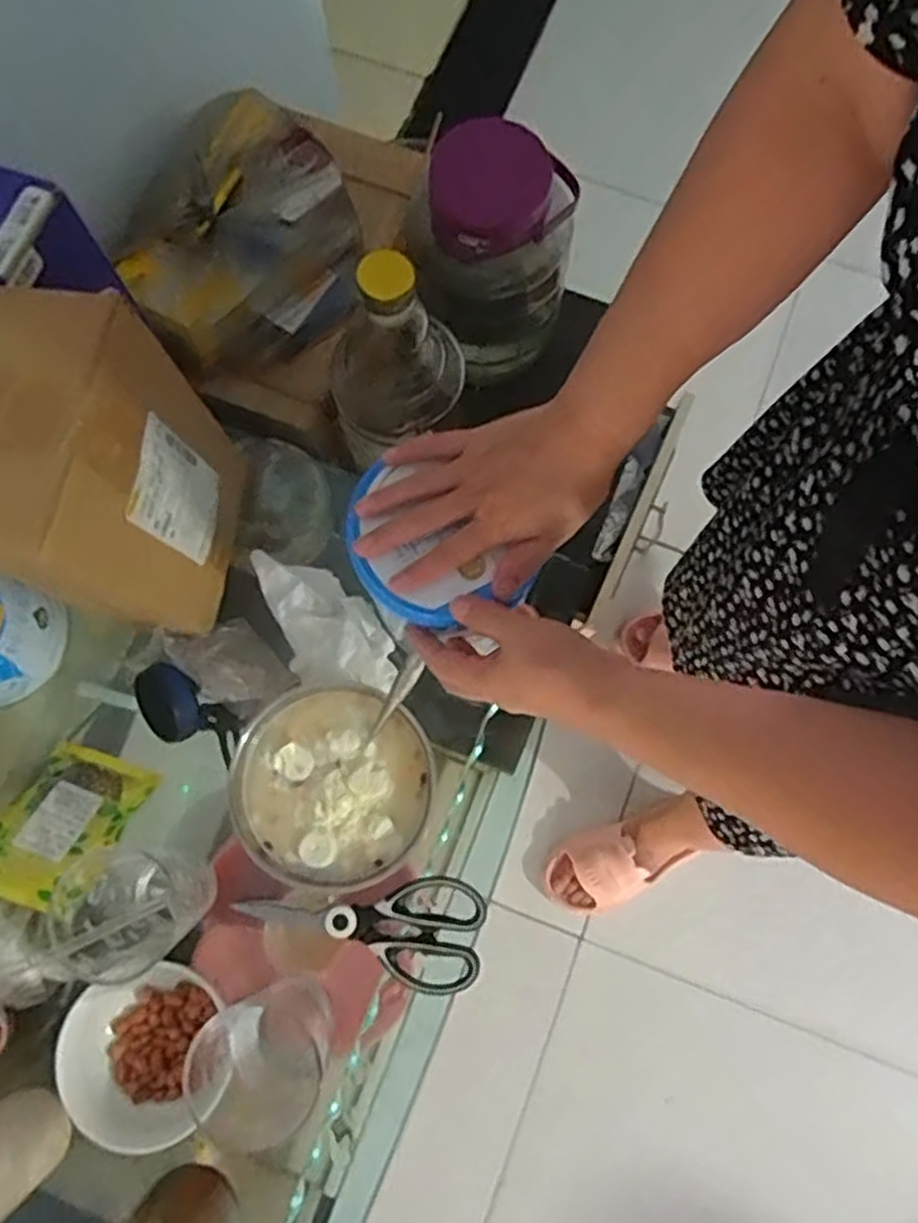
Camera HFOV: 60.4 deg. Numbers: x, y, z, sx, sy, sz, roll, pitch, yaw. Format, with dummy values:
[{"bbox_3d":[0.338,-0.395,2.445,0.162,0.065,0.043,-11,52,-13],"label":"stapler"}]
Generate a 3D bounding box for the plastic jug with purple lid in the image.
[{"bbox_3d":[0.043,-0.382,0.861,0.141,0.238,0.143,26,79,5],"label":"plastic jug with purple lid"}]

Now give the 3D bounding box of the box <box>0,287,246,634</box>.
[{"bbox_3d":[-0.247,-0.088,0.556,0.100,0.236,0.162,8,76,3],"label":"box"}]

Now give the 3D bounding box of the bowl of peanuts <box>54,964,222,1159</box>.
[{"bbox_3d":[-0.233,0.326,0.589,0.108,0.047,0.116,7,78,1],"label":"bowl of peanuts"}]

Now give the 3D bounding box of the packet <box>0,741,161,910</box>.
[{"bbox_3d":[-0.312,0.165,0.619,0.088,0.010,0.131,20,41,3],"label":"packet"}]

